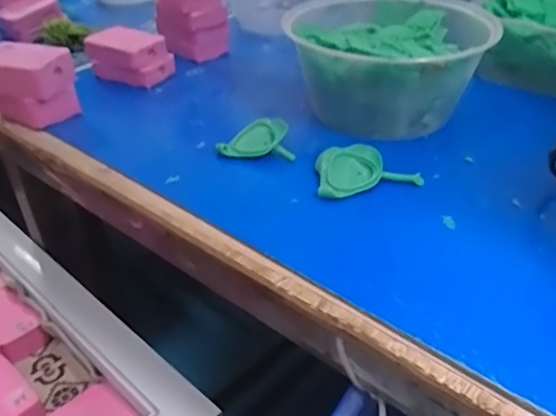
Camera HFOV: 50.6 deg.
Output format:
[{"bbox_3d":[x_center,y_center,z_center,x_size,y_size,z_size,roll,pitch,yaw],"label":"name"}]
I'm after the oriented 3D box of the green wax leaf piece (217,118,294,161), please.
[{"bbox_3d":[-0.015,-0.052,0.450,0.057,0.020,0.032,5,36,9],"label":"green wax leaf piece"}]

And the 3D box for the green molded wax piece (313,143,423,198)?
[{"bbox_3d":[0.061,-0.029,0.412,0.071,0.018,0.041,-7,36,-7],"label":"green molded wax piece"}]

